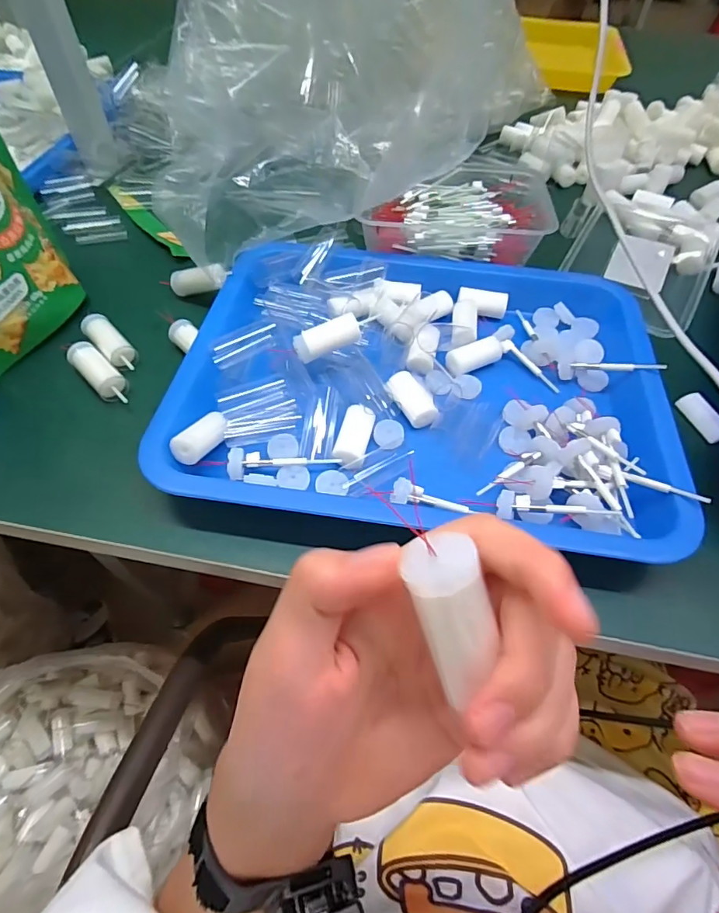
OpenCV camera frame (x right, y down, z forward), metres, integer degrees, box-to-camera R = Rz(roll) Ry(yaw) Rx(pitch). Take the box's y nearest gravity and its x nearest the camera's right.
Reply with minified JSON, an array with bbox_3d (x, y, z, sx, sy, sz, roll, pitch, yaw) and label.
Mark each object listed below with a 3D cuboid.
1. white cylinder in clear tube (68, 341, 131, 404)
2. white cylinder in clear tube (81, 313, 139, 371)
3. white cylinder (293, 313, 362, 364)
[{"bbox_3d":[-0.191,-0.062,0.351,0.062,0.015,0.022,40,63,23],"label":"white cylinder in clear tube"},{"bbox_3d":[-0.192,-0.088,0.368,0.021,0.014,0.058,-38,64,-24],"label":"white cylinder in clear tube"},{"bbox_3d":[-0.023,-0.084,0.344,0.048,0.022,0.016,-19,58,-14],"label":"white cylinder"}]

